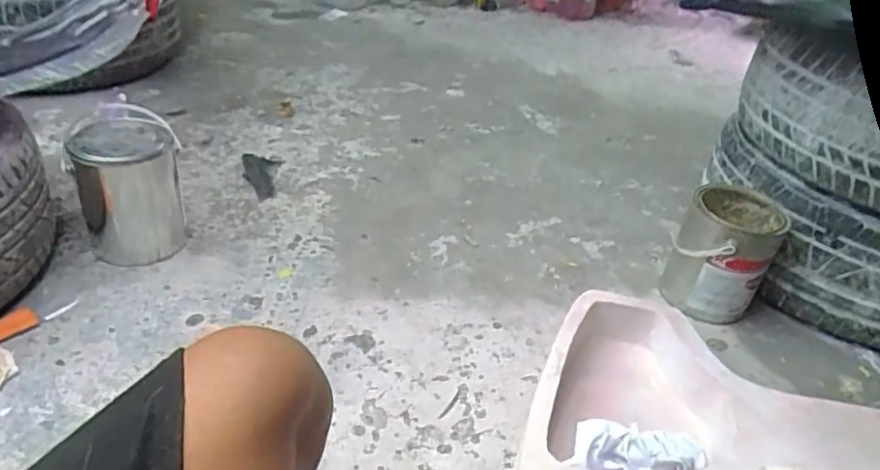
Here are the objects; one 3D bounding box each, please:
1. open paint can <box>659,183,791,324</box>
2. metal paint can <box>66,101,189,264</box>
[{"bbox_3d":[0.525,0.036,1.179,0.159,0.198,0.197,27,39,26],"label":"open paint can"},{"bbox_3d":[-0.545,-0.084,1.118,0.166,0.227,0.170,-9,38,-22],"label":"metal paint can"}]

